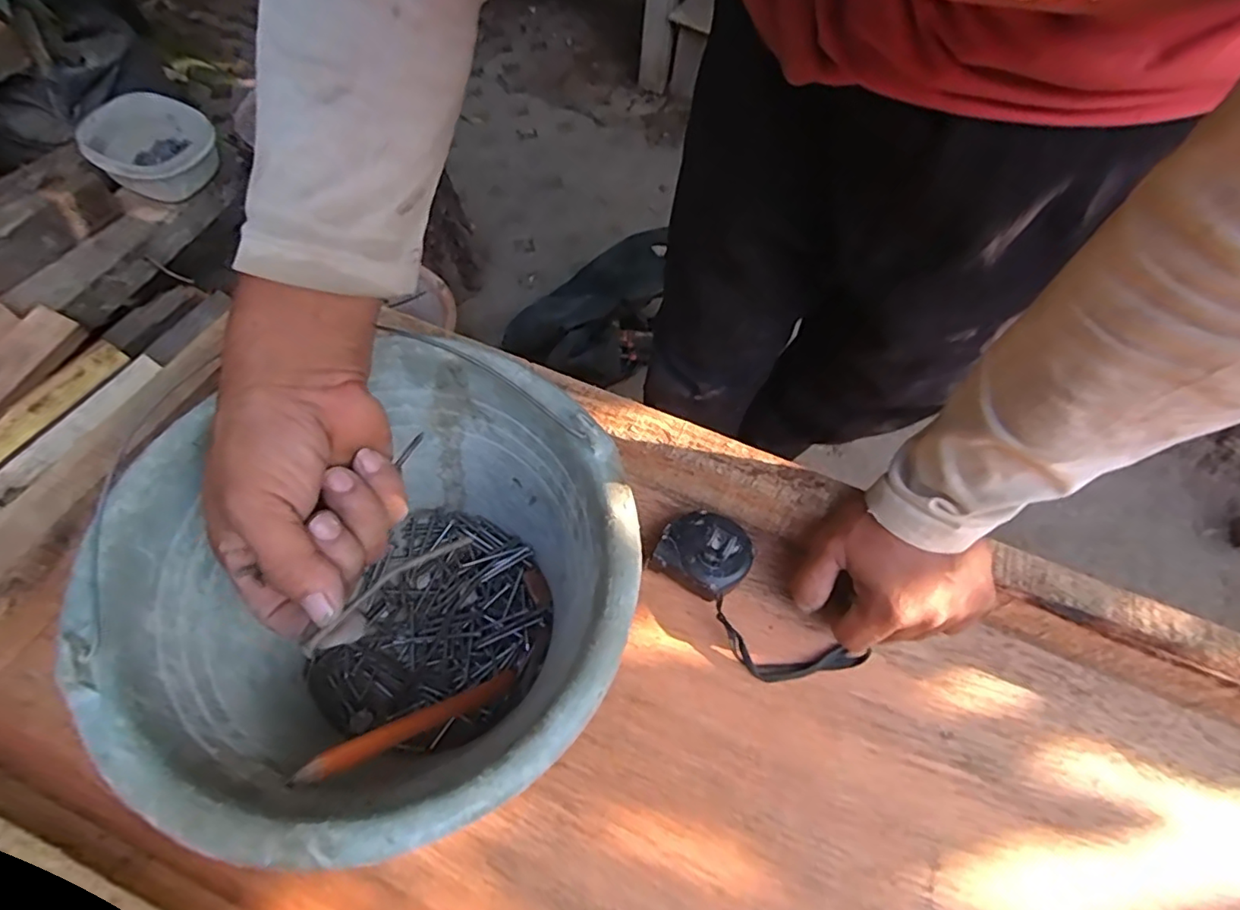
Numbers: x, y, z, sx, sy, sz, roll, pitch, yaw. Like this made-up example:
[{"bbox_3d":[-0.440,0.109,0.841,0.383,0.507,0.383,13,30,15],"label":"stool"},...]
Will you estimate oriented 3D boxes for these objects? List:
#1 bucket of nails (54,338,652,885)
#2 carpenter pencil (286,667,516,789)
[{"bbox_3d":[-0.113,0.082,0.328,0.230,0.161,0.224,2,60,-3],"label":"bucket of nails"},{"bbox_3d":[-0.104,0.140,0.305,0.007,0.137,0.012,-50,66,21],"label":"carpenter pencil"}]

